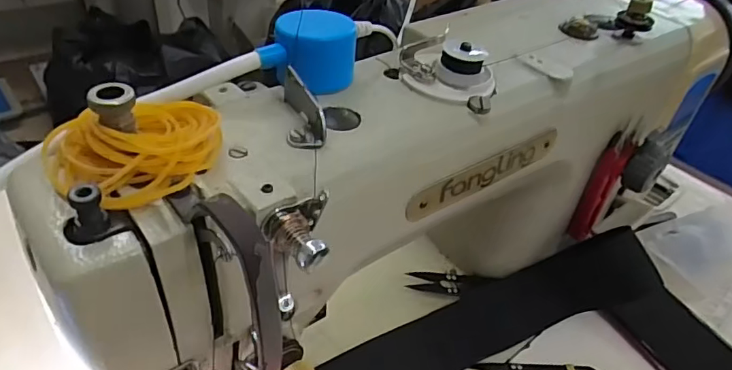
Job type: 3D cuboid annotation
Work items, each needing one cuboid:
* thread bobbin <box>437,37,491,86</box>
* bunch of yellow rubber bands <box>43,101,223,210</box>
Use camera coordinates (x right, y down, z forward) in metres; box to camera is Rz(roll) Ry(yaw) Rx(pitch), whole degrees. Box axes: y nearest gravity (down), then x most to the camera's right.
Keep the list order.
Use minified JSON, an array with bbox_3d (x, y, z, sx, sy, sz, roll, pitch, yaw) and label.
[{"bbox_3d":[0.052,-0.066,0.278,0.027,0.017,0.021,22,41,16],"label":"thread bobbin"},{"bbox_3d":[-0.083,-0.016,0.195,0.040,0.023,0.061,32,45,27],"label":"bunch of yellow rubber bands"}]

